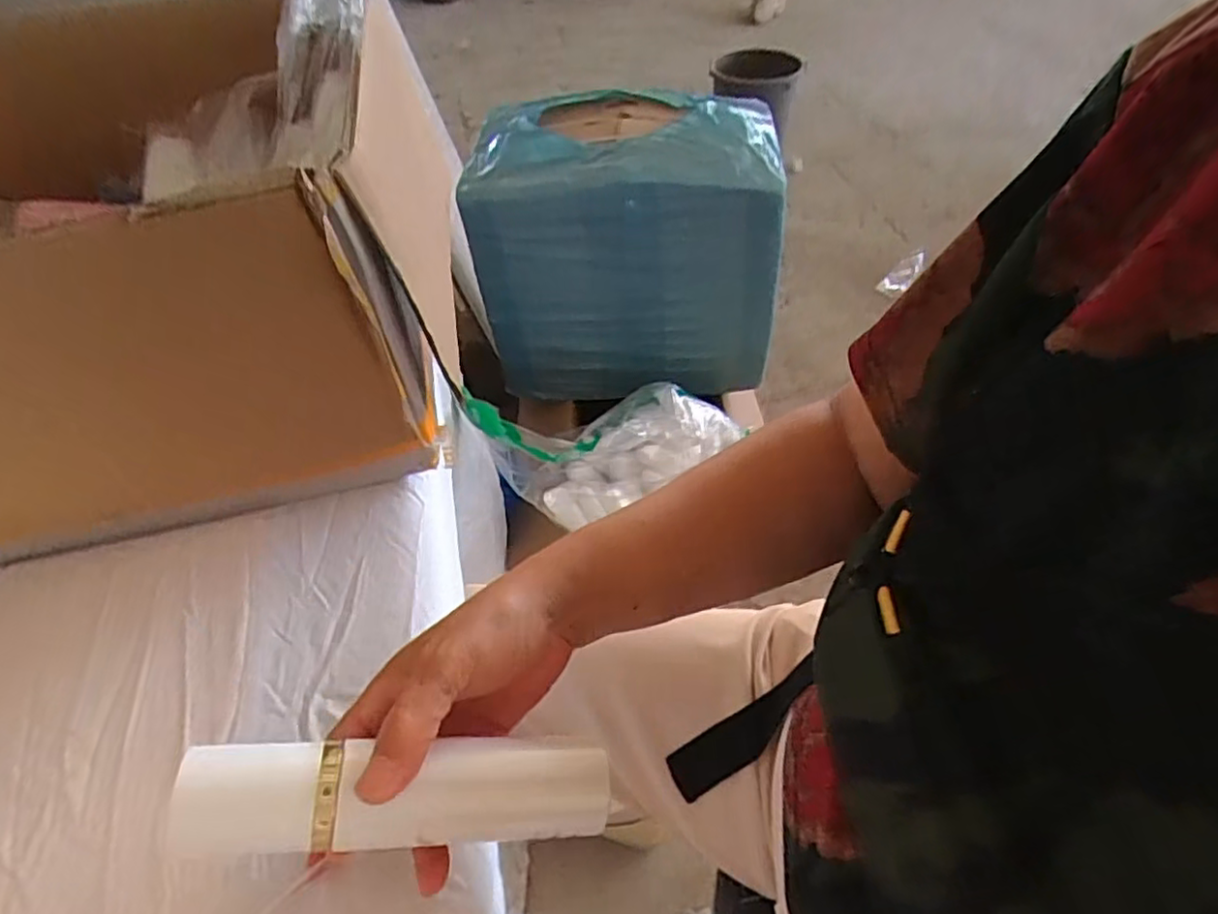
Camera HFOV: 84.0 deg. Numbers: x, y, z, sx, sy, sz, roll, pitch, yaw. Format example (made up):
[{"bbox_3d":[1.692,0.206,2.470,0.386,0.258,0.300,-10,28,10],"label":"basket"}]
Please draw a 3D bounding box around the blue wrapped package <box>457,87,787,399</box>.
[{"bbox_3d":[0.027,-0.314,1.017,0.407,0.347,0.259,-3,48,2],"label":"blue wrapped package"}]

